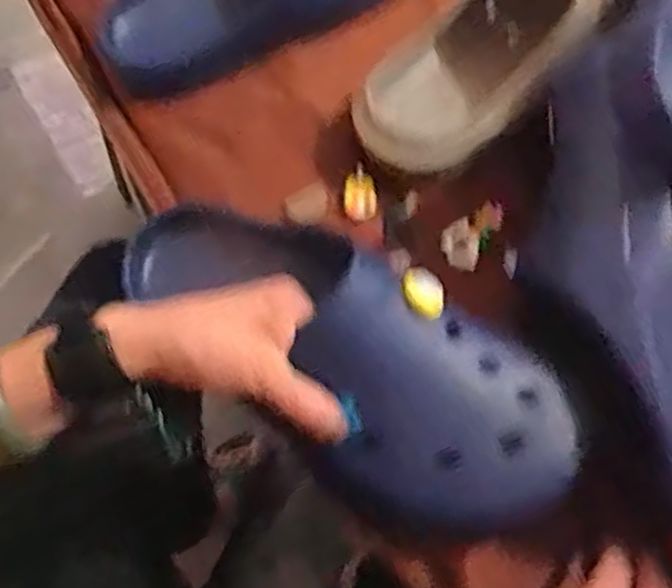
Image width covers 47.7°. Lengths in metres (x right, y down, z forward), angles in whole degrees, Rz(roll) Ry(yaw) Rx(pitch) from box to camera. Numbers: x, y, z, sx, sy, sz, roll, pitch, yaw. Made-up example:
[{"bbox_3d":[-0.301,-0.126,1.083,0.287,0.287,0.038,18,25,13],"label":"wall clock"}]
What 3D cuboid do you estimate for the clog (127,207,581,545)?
[{"bbox_3d":[-0.001,0.023,0.437,0.297,0.085,0.113,36,72,19],"label":"clog"}]

